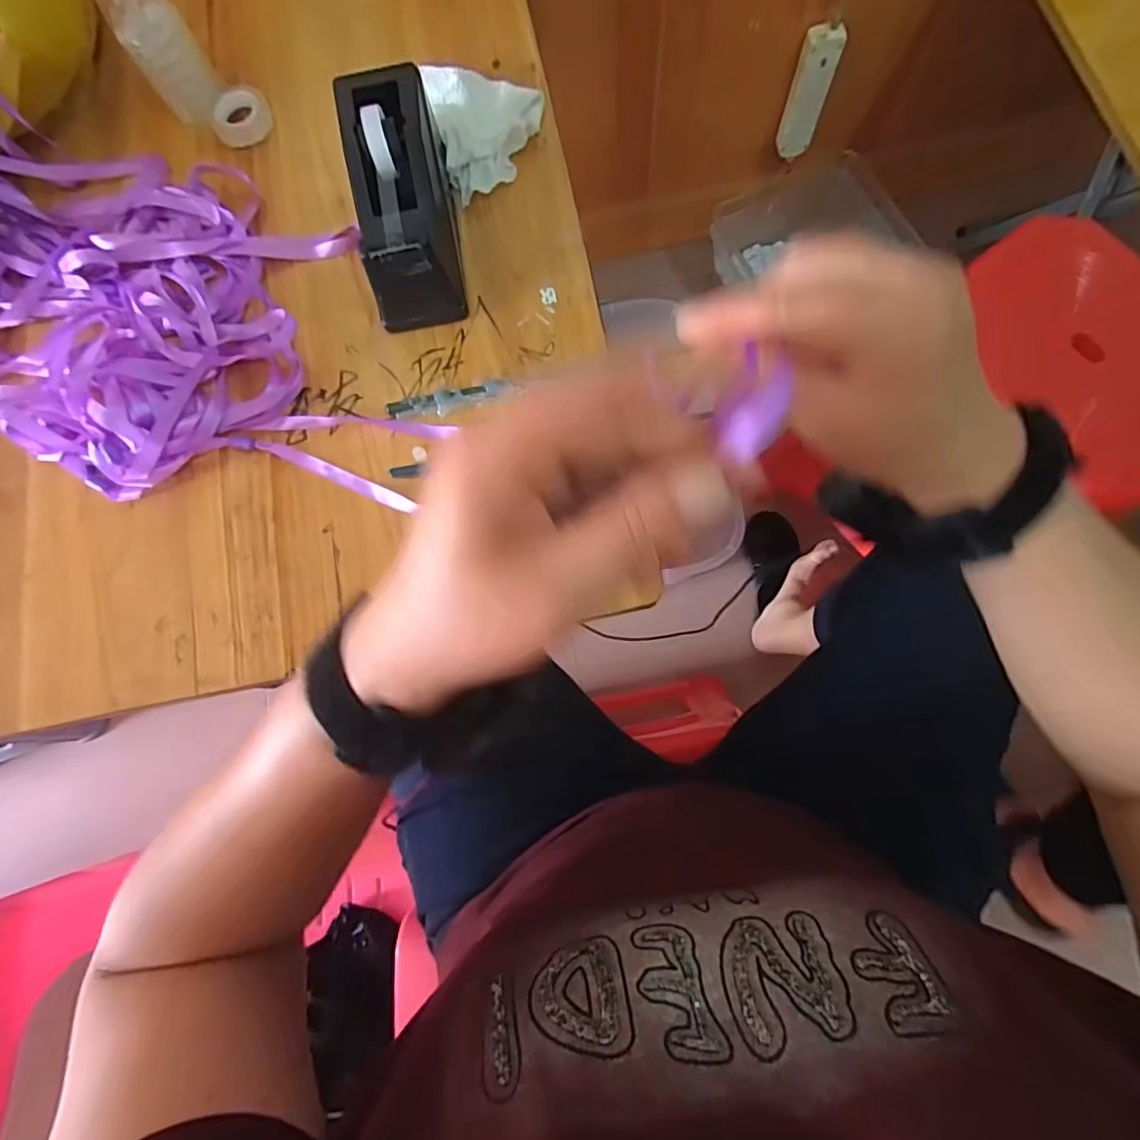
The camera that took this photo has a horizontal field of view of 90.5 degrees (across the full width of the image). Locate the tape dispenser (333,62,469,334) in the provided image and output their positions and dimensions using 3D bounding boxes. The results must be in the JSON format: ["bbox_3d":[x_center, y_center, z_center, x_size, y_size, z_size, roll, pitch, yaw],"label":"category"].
[{"bbox_3d":[-0.109,-0.245,0.377,0.060,0.067,0.155,-11,77,1],"label":"tape dispenser"}]

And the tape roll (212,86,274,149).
[{"bbox_3d":[-0.258,-0.357,0.445,0.045,0.013,0.045,-1,78,4],"label":"tape roll"}]

